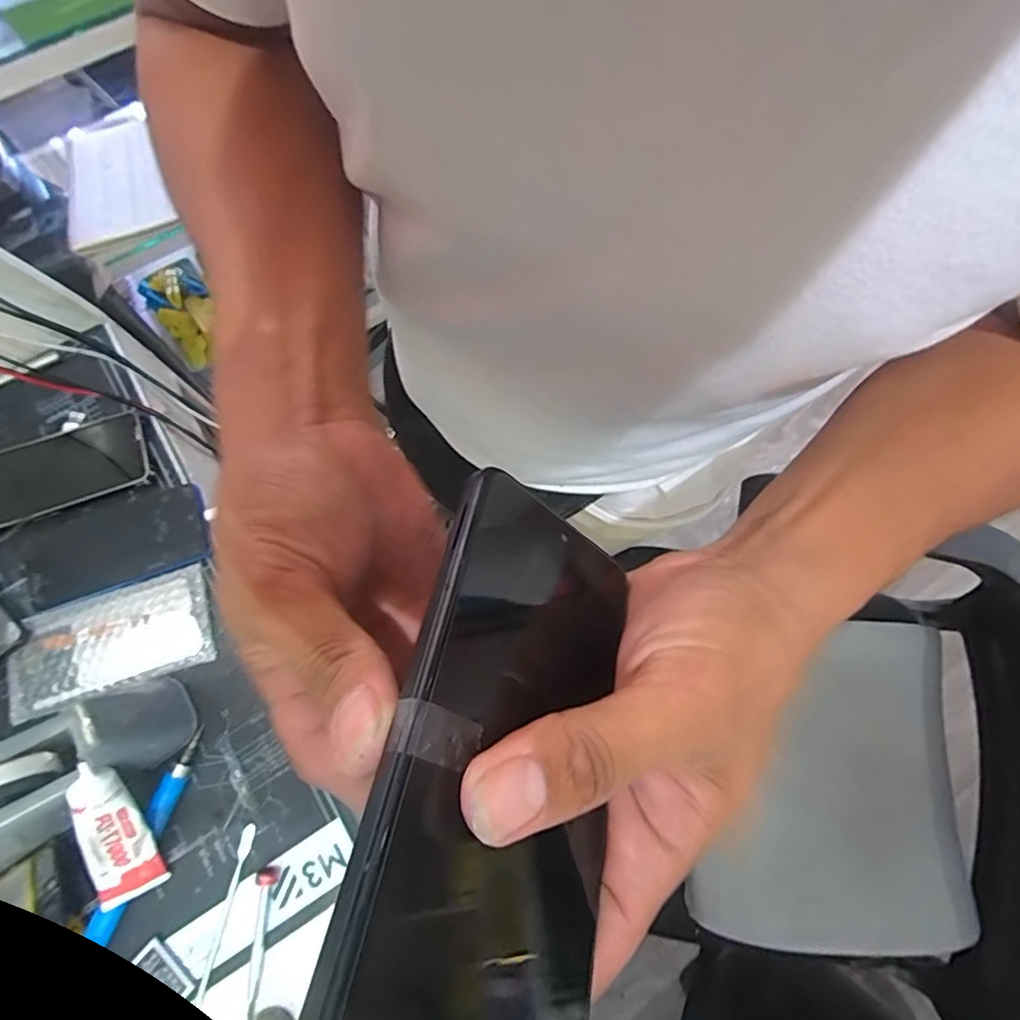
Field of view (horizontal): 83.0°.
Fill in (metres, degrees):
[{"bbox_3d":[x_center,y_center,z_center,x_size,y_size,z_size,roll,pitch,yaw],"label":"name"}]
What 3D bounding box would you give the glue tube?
[{"bbox_3d":[-0.299,0.243,0.434,0.042,0.024,0.123,-18,117,-32],"label":"glue tube"}]

